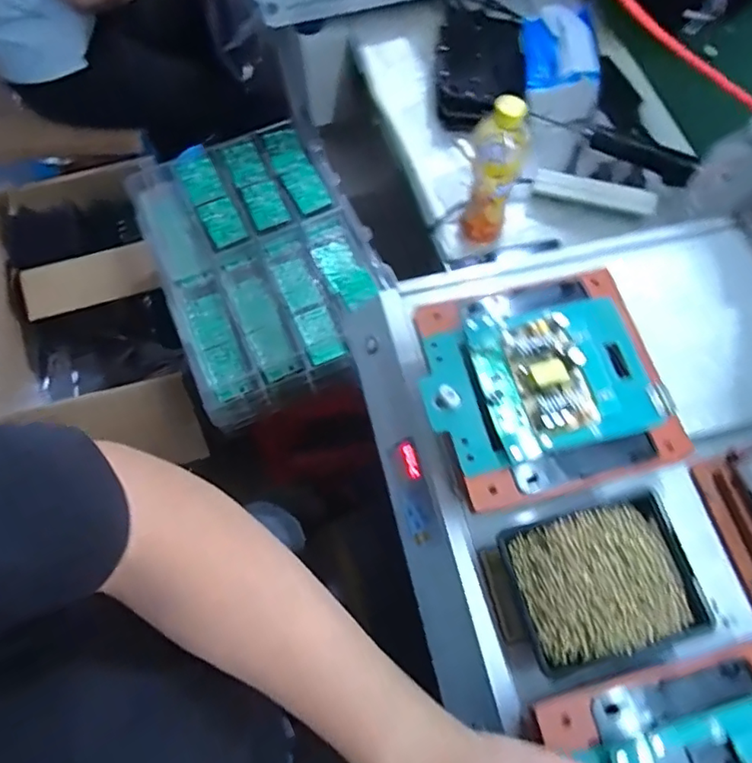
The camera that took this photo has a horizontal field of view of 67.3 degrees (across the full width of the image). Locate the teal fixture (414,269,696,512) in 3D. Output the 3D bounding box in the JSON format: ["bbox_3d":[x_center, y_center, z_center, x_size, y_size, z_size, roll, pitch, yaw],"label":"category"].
[{"bbox_3d":[0.150,-0.003,0.500,0.206,0.035,0.191,-13,70,-5],"label":"teal fixture"}]

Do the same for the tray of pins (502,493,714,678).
[{"bbox_3d":[0.184,0.163,0.462,0.133,0.032,0.114,-15,70,-6],"label":"tray of pins"}]

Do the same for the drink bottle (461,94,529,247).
[{"bbox_3d":[0.147,-0.263,0.726,0.067,0.215,0.062,16,70,5],"label":"drink bottle"}]

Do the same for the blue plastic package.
[{"bbox_3d":[0.281,-0.510,0.857,0.101,0.055,0.149,0,70,-1],"label":"blue plastic package"}]

